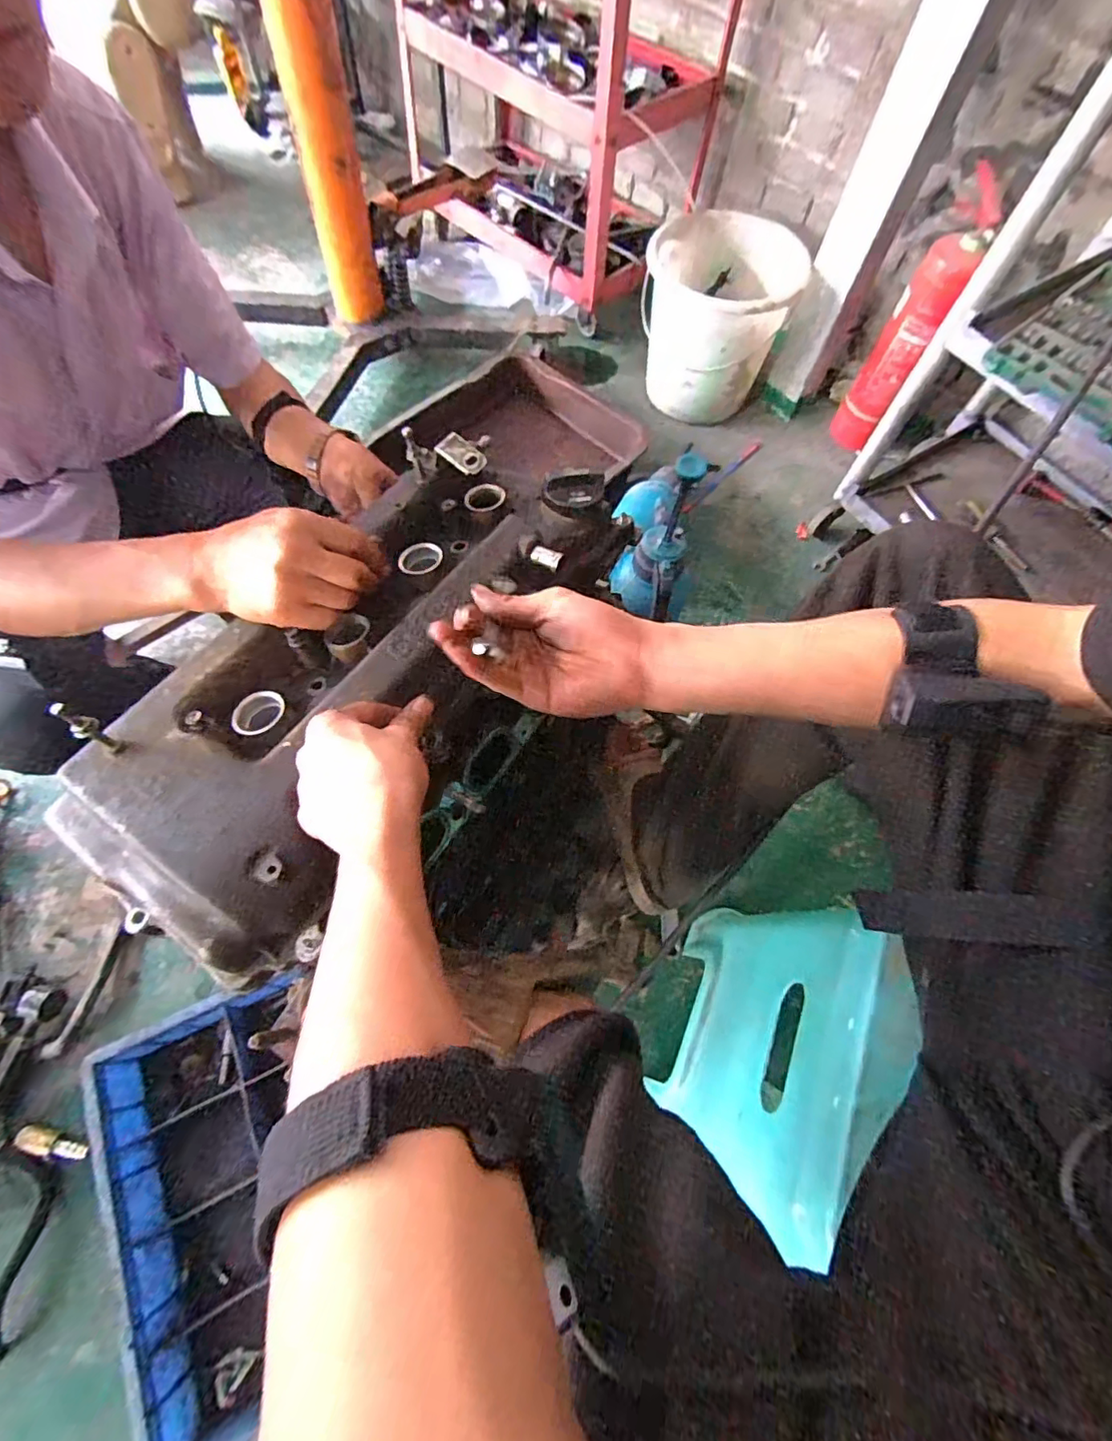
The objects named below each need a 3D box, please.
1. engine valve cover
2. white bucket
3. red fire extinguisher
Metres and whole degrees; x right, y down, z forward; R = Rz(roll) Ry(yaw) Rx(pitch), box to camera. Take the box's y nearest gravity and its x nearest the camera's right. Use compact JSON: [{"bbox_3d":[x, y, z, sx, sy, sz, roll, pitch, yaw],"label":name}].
[{"bbox_3d":[-0.126,-0.050,0.435,0.195,0.090,0.444,32,66,12],"label":"engine valve cover"},{"bbox_3d":[0.381,-0.967,1.373,0.330,0.303,0.357,2,66,-4],"label":"white bucket"},{"bbox_3d":[0.729,-0.798,1.189,0.106,0.479,0.107,29,67,8],"label":"red fire extinguisher"}]

